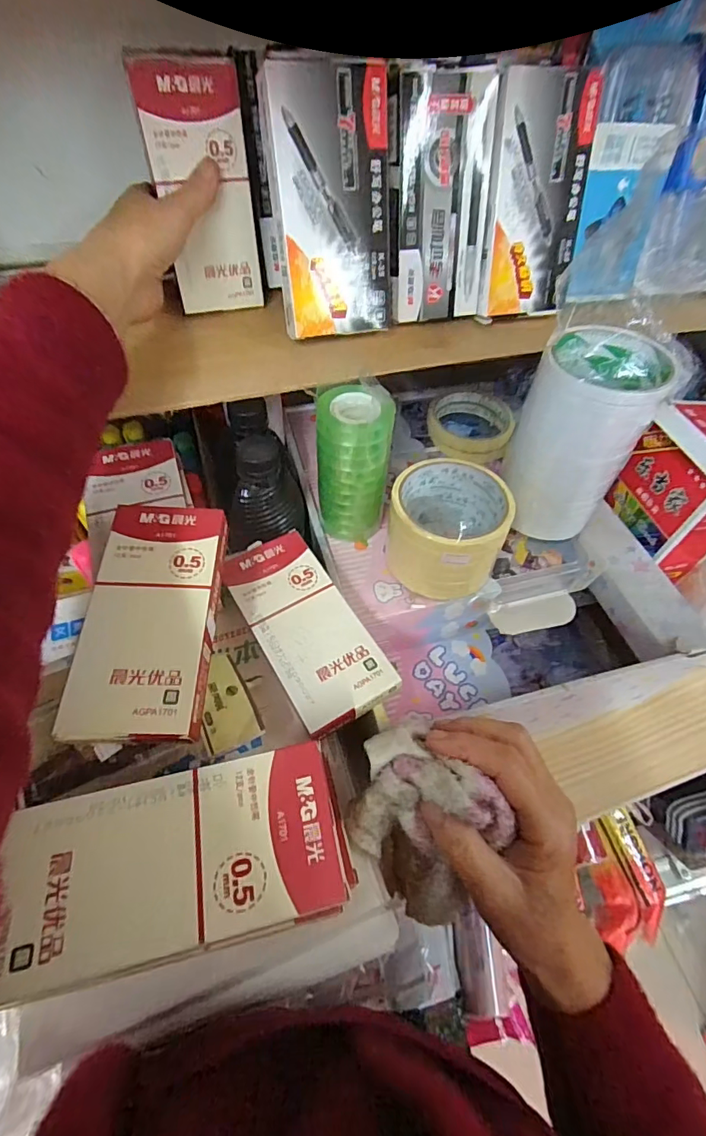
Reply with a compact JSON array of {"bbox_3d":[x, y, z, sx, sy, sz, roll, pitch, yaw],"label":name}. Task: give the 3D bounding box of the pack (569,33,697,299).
[{"bbox_3d":[0.221,-0.312,0.383,0.079,0.160,0.027,1,29,-3],"label":"pack"}]

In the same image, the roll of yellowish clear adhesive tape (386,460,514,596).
[{"bbox_3d":[0.073,-0.030,0.372,0.086,0.067,0.087,2,55,-3],"label":"roll of yellowish clear adhesive tape"}]

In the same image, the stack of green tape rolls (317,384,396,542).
[{"bbox_3d":[0.000,-0.076,0.369,0.054,0.118,0.042,2,55,-2],"label":"stack of green tape rolls"}]

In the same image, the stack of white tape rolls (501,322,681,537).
[{"bbox_3d":[0.175,-0.102,0.376,0.086,0.136,0.087,33,60,18],"label":"stack of white tape rolls"}]

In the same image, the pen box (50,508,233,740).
[{"bbox_3d":[-0.117,0.026,0.280,0.068,0.023,0.144,1,55,-4],"label":"pen box"}]

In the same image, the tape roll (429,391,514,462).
[{"bbox_3d":[0.119,-0.147,0.480,0.083,0.029,0.092,21,57,10],"label":"tape roll"}]

